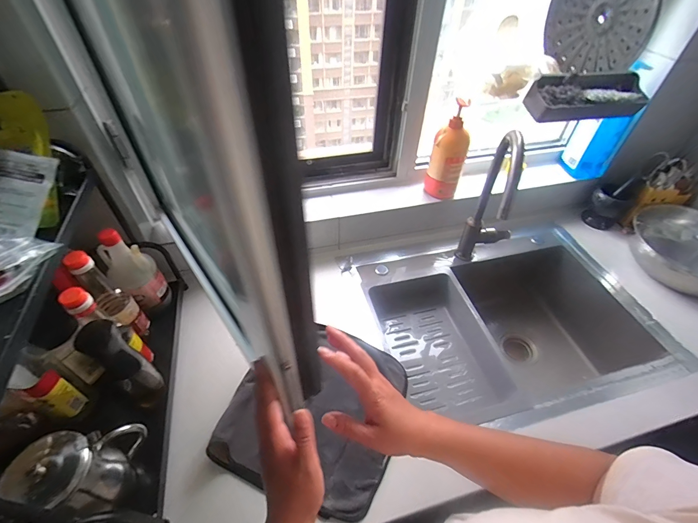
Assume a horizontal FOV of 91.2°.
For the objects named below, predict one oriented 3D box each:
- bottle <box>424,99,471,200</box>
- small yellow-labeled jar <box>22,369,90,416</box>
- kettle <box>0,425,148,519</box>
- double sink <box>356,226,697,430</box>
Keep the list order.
[{"bbox_3d":[0.250,-0.267,0.858,0.084,0.240,0.049,12,48,9],"label":"bottle"},{"bbox_3d":[-0.473,0.216,0.559,0.028,0.108,0.040,20,50,16],"label":"small yellow-labeled jar"},{"bbox_3d":[-0.387,0.306,0.507,0.120,0.160,0.124,11,48,8],"label":"kettle"},{"bbox_3d":[0.398,0.185,0.907,0.638,0.220,0.460,-9,48,-10],"label":"double sink"}]

